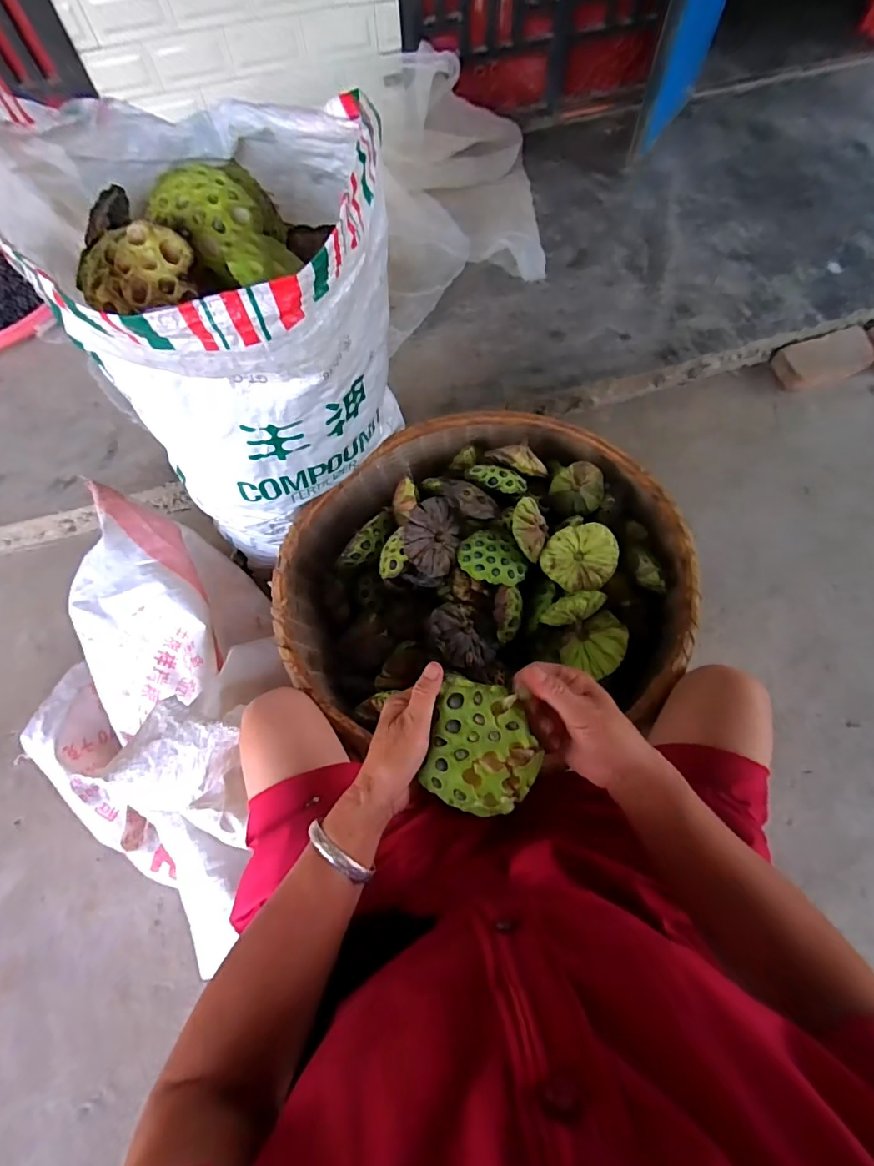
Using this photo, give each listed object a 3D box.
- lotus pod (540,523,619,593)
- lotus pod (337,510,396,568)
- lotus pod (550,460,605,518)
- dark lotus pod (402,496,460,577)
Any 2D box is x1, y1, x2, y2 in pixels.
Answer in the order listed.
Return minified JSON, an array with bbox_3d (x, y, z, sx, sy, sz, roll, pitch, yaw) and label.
[{"bbox_3d":[0.214,-0.038,0.722,0.106,0.045,0.093,-18,97,21],"label":"lotus pod"},{"bbox_3d":[-0.111,-0.070,0.790,0.048,0.058,0.115,37,72,16],"label":"lotus pod"},{"bbox_3d":[0.227,-0.153,0.783,0.077,0.042,0.078,-1,66,2],"label":"lotus pod"},{"bbox_3d":[-0.012,-0.071,0.727,0.046,0.097,0.108,7,70,52],"label":"dark lotus pod"}]

